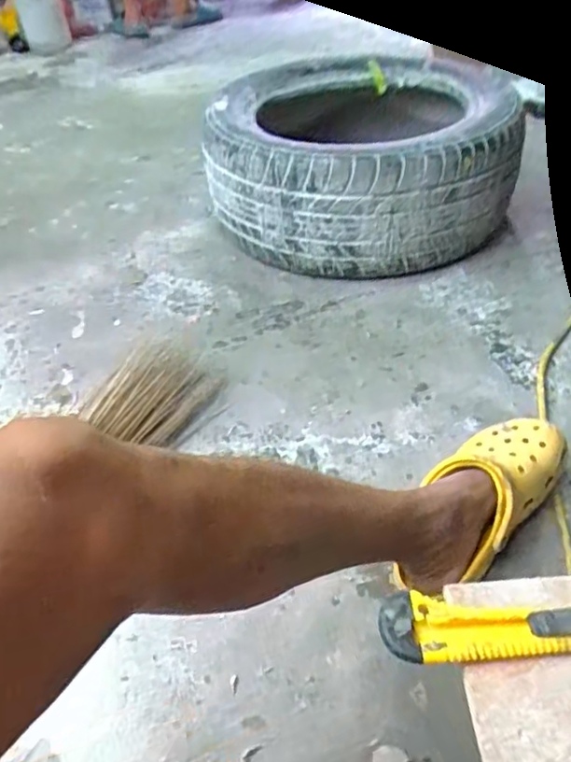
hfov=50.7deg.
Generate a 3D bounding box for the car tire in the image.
[{"bbox_3d":[0.114,-0.455,1.268,0.520,0.245,0.615,-16,43,-13],"label":"car tire"}]

